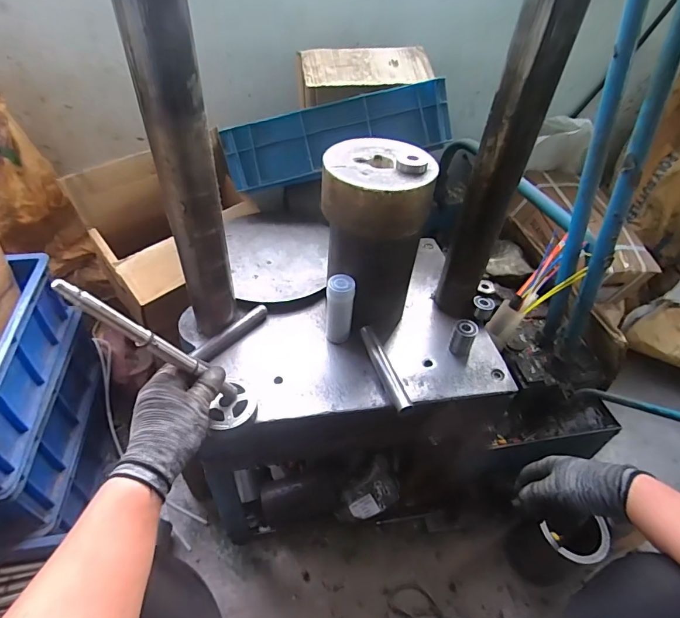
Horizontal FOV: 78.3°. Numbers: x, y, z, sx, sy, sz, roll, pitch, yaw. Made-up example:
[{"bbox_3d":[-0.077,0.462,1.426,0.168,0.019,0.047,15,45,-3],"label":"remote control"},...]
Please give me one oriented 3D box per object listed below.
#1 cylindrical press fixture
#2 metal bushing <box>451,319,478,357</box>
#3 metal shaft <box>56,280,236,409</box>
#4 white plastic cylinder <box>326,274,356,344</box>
[{"bbox_3d":[0.046,-0.097,0.622,0.142,0.261,0.147,5,44,1],"label":"cylindrical press fixture"},{"bbox_3d":[0.190,0.044,0.642,0.030,0.047,0.038,25,48,19],"label":"metal bushing"},{"bbox_3d":[-0.185,0.047,0.442,0.021,0.257,0.012,-34,51,1],"label":"metal shaft"},{"bbox_3d":[-0.001,0.006,0.622,0.039,0.118,0.034,5,44,1],"label":"white plastic cylinder"}]

